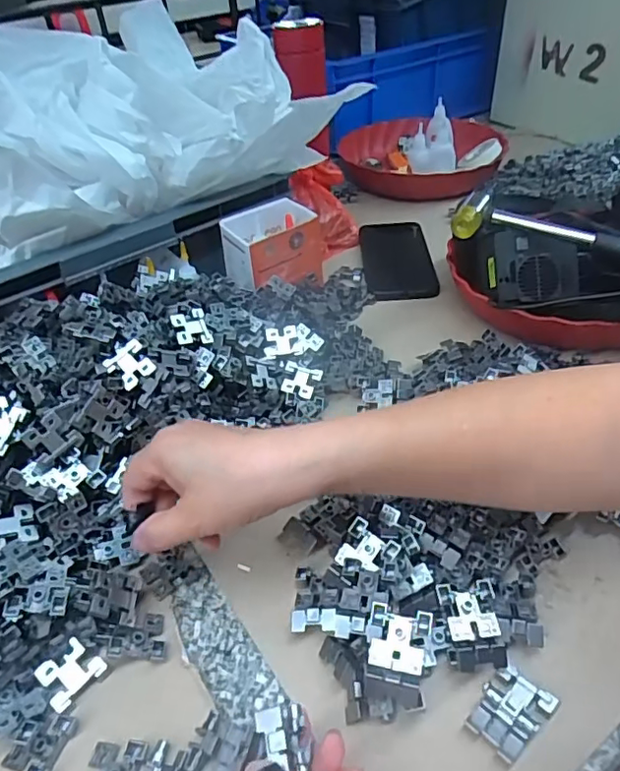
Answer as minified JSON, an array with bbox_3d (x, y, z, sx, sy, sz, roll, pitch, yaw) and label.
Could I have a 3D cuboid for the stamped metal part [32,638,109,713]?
[{"bbox_3d":[-0.139,0.168,0.324,0.029,0.009,0.031,38,53,16],"label":"stamped metal part"}]

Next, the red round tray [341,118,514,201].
[{"bbox_3d":[0.165,-0.341,0.830,0.230,0.055,0.216,-3,41,3],"label":"red round tray"}]

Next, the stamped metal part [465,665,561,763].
[{"bbox_3d":[0.106,0.171,0.294,0.042,0.010,0.031,-33,48,-28],"label":"stamped metal part"}]

